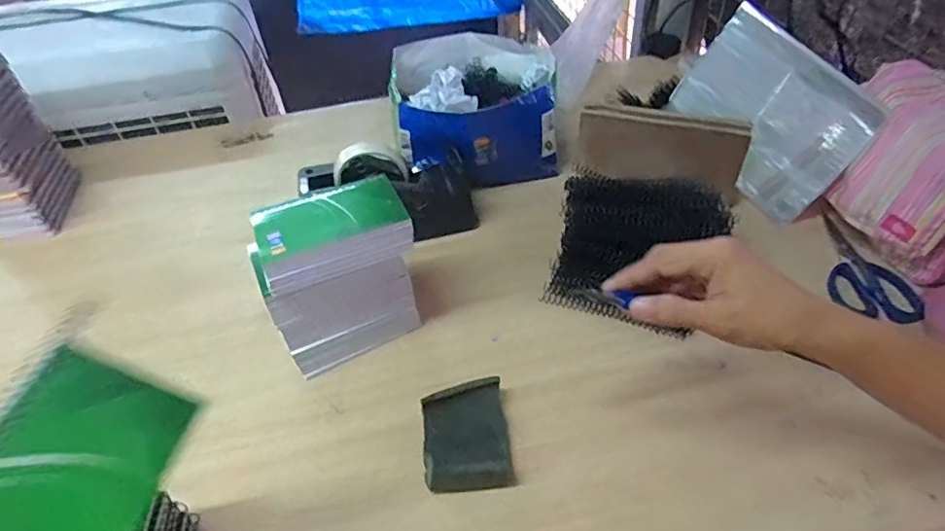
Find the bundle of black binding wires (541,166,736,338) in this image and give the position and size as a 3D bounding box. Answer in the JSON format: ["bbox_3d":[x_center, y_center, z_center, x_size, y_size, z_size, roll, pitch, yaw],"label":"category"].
[{"bbox_3d":[0.174,-0.019,0.603,0.167,0.160,0.026,16,7,14],"label":"bundle of black binding wires"}]

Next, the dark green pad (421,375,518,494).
[{"bbox_3d":[-0.005,0.148,0.479,0.074,0.035,0.100,-5,42,-2],"label":"dark green pad"}]

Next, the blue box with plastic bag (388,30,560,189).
[{"bbox_3d":[0.004,-0.220,0.783,0.217,0.158,0.242,-6,45,-2],"label":"blue box with plastic bag"}]

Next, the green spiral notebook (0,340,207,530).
[{"bbox_3d":[-0.196,0.103,0.265,0.011,0.083,0.122,-31,32,35],"label":"green spiral notebook"}]

